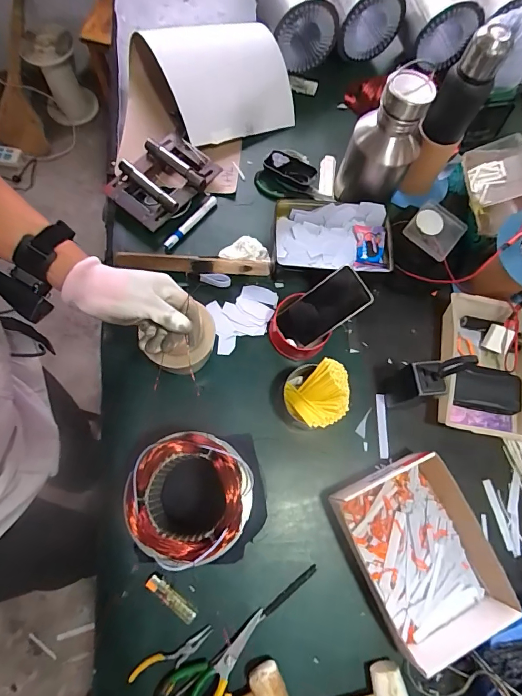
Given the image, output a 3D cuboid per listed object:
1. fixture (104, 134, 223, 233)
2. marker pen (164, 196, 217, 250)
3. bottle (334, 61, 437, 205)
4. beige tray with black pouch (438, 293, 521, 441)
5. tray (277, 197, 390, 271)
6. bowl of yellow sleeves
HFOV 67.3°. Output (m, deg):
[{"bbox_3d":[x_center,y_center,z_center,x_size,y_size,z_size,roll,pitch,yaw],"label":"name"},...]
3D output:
[{"bbox_3d":[-0.190,-0.326,0.769,0.142,0.057,0.193,39,74,9],"label":"fixture"},{"bbox_3d":[-0.136,-0.246,0.763,0.014,0.016,0.147,37,76,10],"label":"marker pen"},{"bbox_3d":[0.214,-0.354,0.702,0.119,0.235,0.126,21,72,4],"label":"bottle"},{"bbox_3d":[0.410,0.035,0.690,0.175,0.051,0.241,12,72,1],"label":"beige tray with black pouch"},{"bbox_3d":[0.134,-0.204,0.744,0.220,0.054,0.140,1,72,-3],"label":"tray"},{"bbox_3d":[0.087,0.078,0.638,0.098,0.087,0.104,-1,72,-4],"label":"bowl of yellow sleeves"}]

